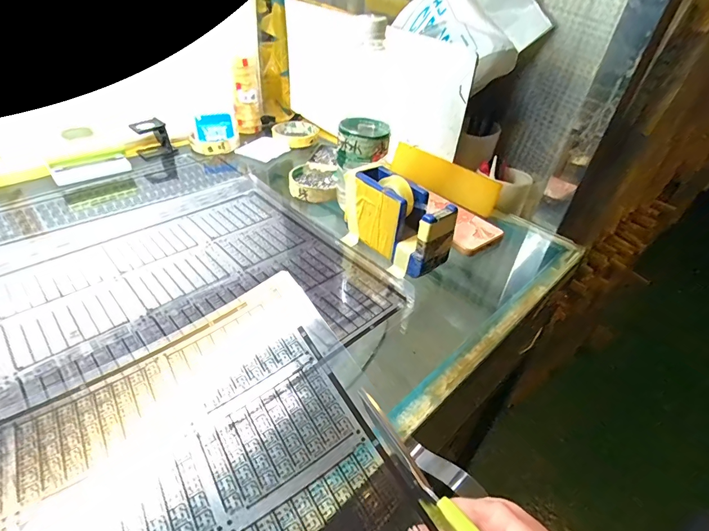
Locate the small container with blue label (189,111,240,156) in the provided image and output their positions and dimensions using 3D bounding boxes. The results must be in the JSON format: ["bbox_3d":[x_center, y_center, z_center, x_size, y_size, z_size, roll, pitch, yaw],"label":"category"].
[{"bbox_3d":[-0.236,-0.221,0.642,0.079,0.050,0.057,-10,41,-17],"label":"small container with blue label"}]

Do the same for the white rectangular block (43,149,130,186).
[{"bbox_3d":[-0.377,-0.144,0.546,0.095,0.029,0.020,-30,49,-35],"label":"white rectangular block"}]

